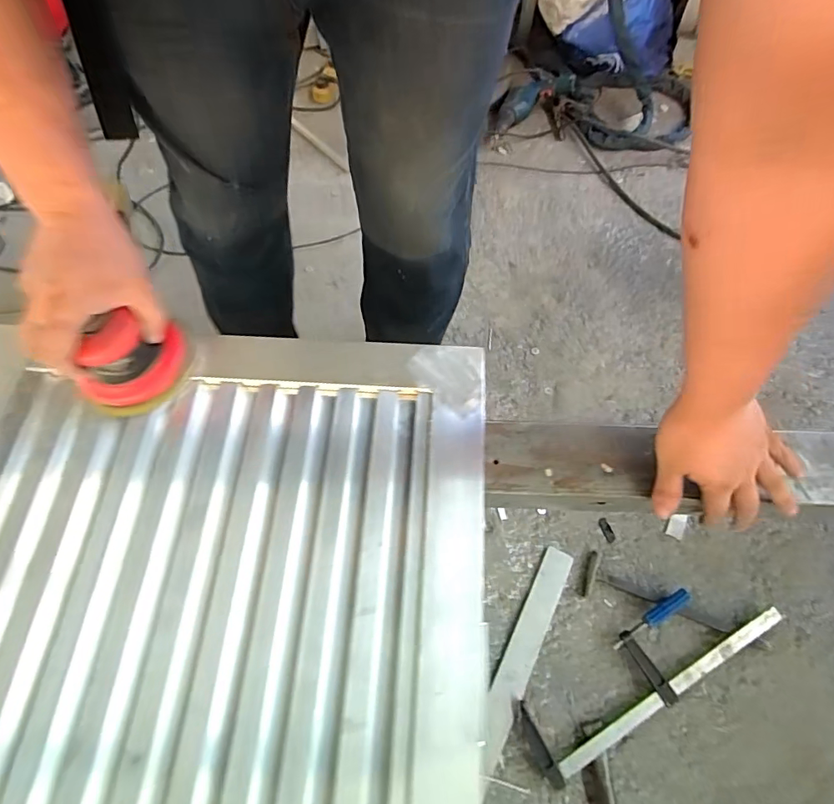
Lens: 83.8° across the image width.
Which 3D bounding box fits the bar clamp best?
[{"bbox_3d":[0.384,0.433,0.784,0.479,0.040,0.138,-28,69,-10],"label":"bar clamp"}]

